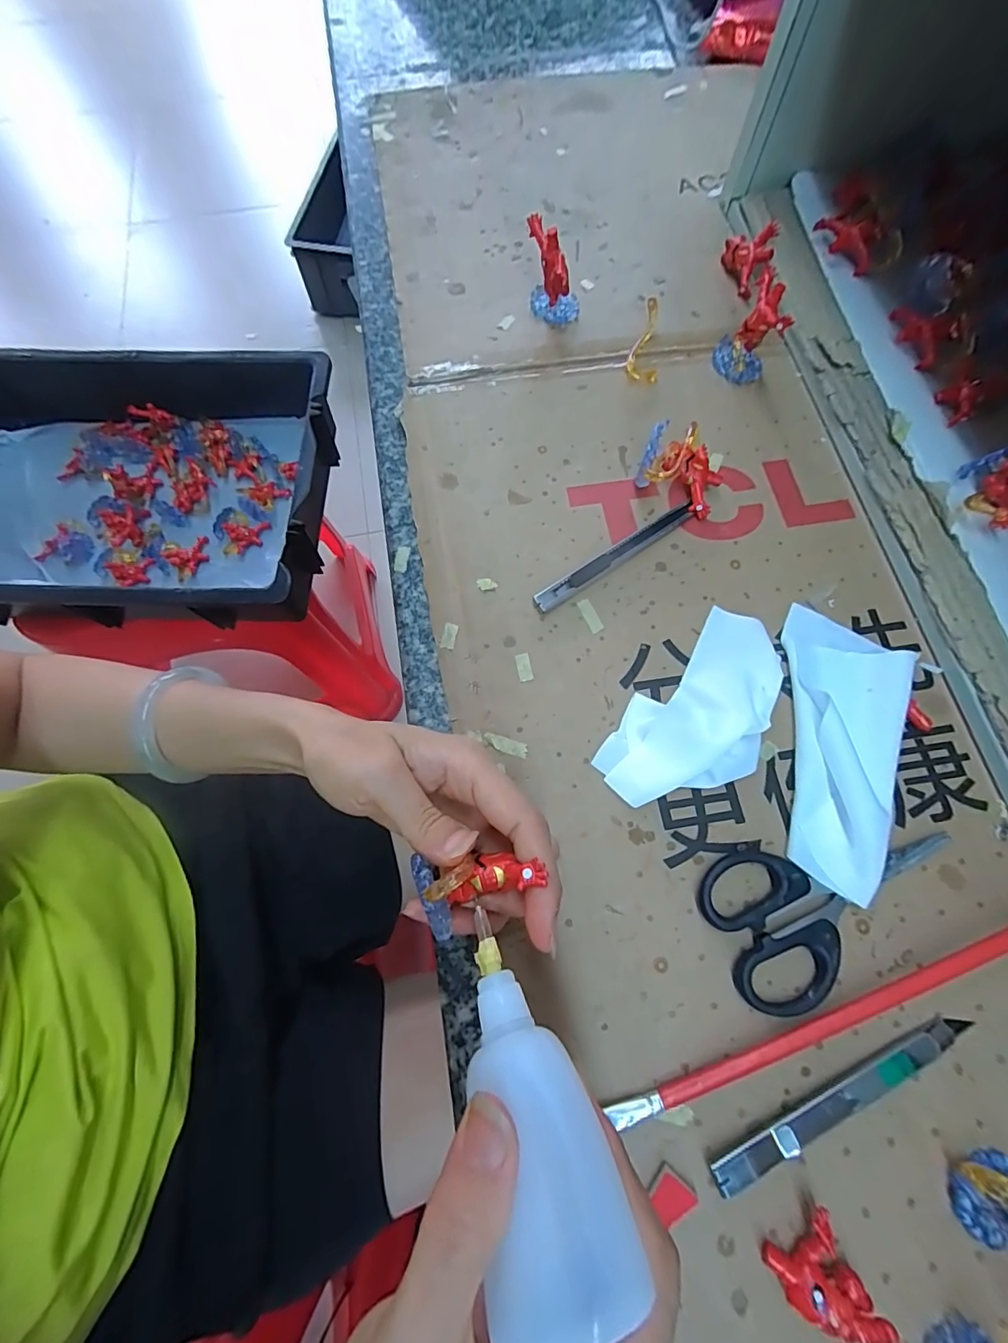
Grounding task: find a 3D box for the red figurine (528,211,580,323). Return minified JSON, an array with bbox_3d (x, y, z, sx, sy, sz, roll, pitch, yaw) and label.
[{"bbox_3d":[0.035,-0.270,0.336,0.030,0.052,0.041,-13,72,-4],"label":"red figurine"}]

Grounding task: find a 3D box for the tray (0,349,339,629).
[{"bbox_3d":[-0.428,-0.198,0.554,0.455,0.098,0.311,-1,72,0],"label":"tray"}]

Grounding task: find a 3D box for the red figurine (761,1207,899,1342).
[{"bbox_3d":[0.122,0.236,0.191,0.029,0.016,0.035,-26,73,-8],"label":"red figurine"}]

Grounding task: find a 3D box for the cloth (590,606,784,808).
[{"bbox_3d":[0.106,0.021,0.255,0.062,0.026,0.121,43,77,13],"label":"cloth"}]

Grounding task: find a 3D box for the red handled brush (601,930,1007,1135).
[{"bbox_3d":[0.156,0.149,0.220,0.234,0.014,0.008,-20,73,-6],"label":"red handled brush"}]

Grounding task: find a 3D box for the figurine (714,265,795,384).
[{"bbox_3d":[0.162,-0.223,0.322,0.033,0.047,0.039,21,73,7],"label":"figurine"}]

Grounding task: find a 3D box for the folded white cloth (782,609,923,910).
[{"bbox_3d":[0.182,0.037,0.257,0.061,0.016,0.147,9,72,3],"label":"folded white cloth"}]

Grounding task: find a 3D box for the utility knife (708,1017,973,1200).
[{"bbox_3d":[0.147,0.183,0.210,0.132,0.013,0.014,-22,73,-7],"label":"utility knife"}]

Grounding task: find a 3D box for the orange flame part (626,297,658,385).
[{"bbox_3d":[0.098,-0.223,0.334,0.022,0.015,0.057,16,73,6],"label":"orange flame part"}]

